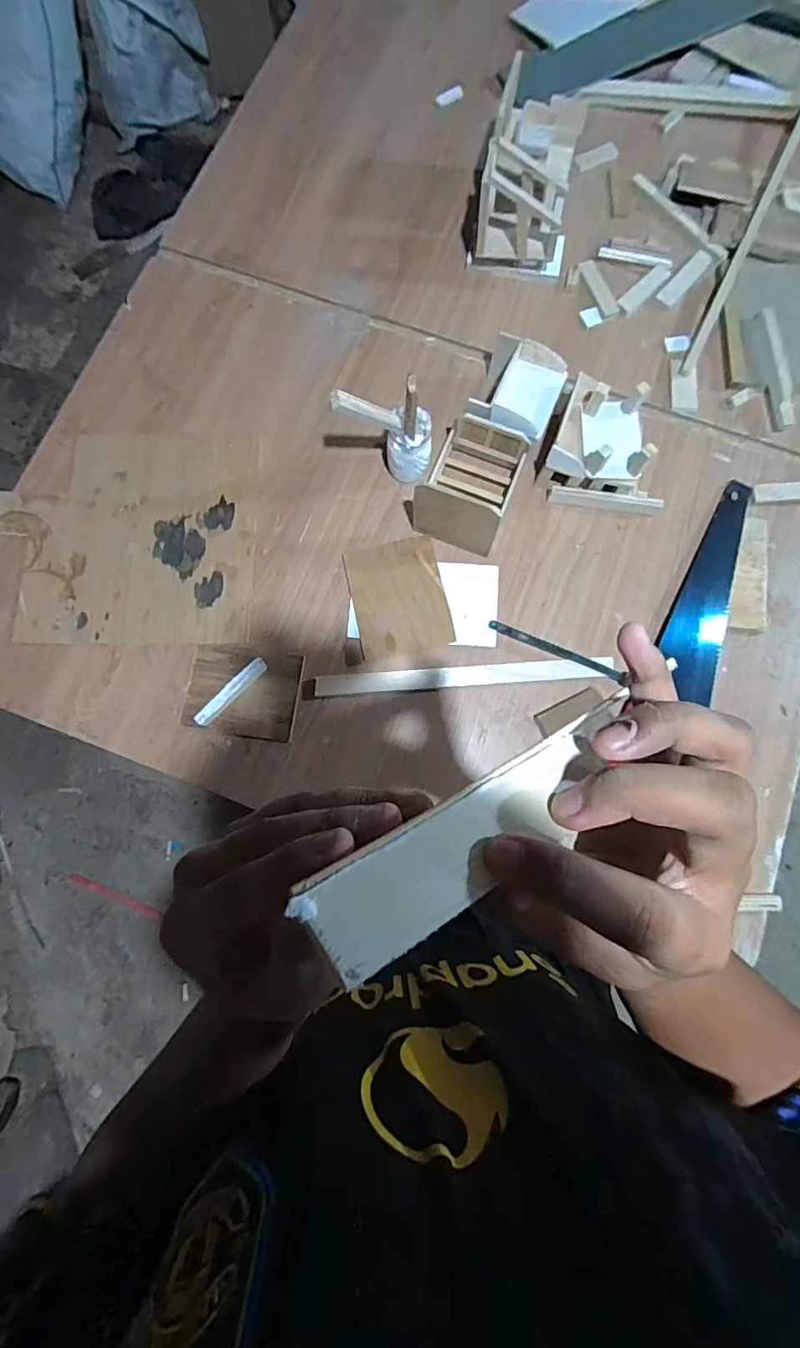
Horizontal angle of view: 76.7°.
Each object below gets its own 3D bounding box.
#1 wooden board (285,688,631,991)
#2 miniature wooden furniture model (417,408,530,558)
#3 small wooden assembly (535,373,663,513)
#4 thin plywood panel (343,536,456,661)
[{"bbox_3d":[0.034,0.045,0.168,0.137,0.006,0.032,-29,80,-27],"label":"wooden board"},{"bbox_3d":[0.101,-0.279,0.721,0.126,0.107,0.173,22,81,4],"label":"miniature wooden furniture model"},{"bbox_3d":[0.301,-0.334,0.737,0.183,0.094,0.155,7,80,2],"label":"small wooden assembly"},{"bbox_3d":[-0.003,-0.112,0.729,0.132,0.010,0.162,-11,81,-7],"label":"thin plywood panel"}]

